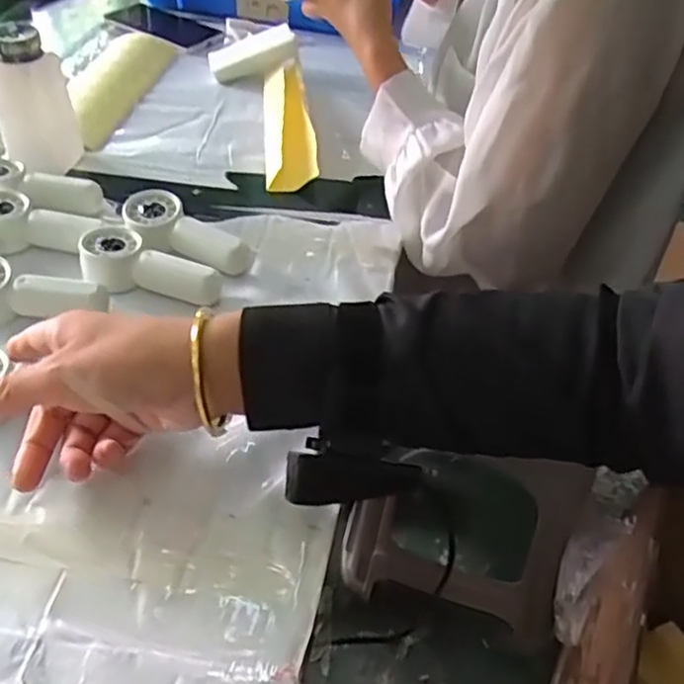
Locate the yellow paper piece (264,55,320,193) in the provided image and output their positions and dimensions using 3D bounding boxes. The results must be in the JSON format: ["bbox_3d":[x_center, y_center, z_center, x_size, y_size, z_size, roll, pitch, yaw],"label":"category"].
[{"bbox_3d":[-0.057,-0.234,0.736,0.049,0.027,0.252,-2,43,-6],"label":"yellow paper piece"}]

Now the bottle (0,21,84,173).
[{"bbox_3d":[-0.278,-0.212,0.630,0.051,0.124,0.056,20,45,17],"label":"bottle"}]

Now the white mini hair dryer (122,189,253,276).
[{"bbox_3d":[-0.130,-0.084,0.565,0.113,0.035,0.047,27,48,23],"label":"white mini hair dryer"}]

